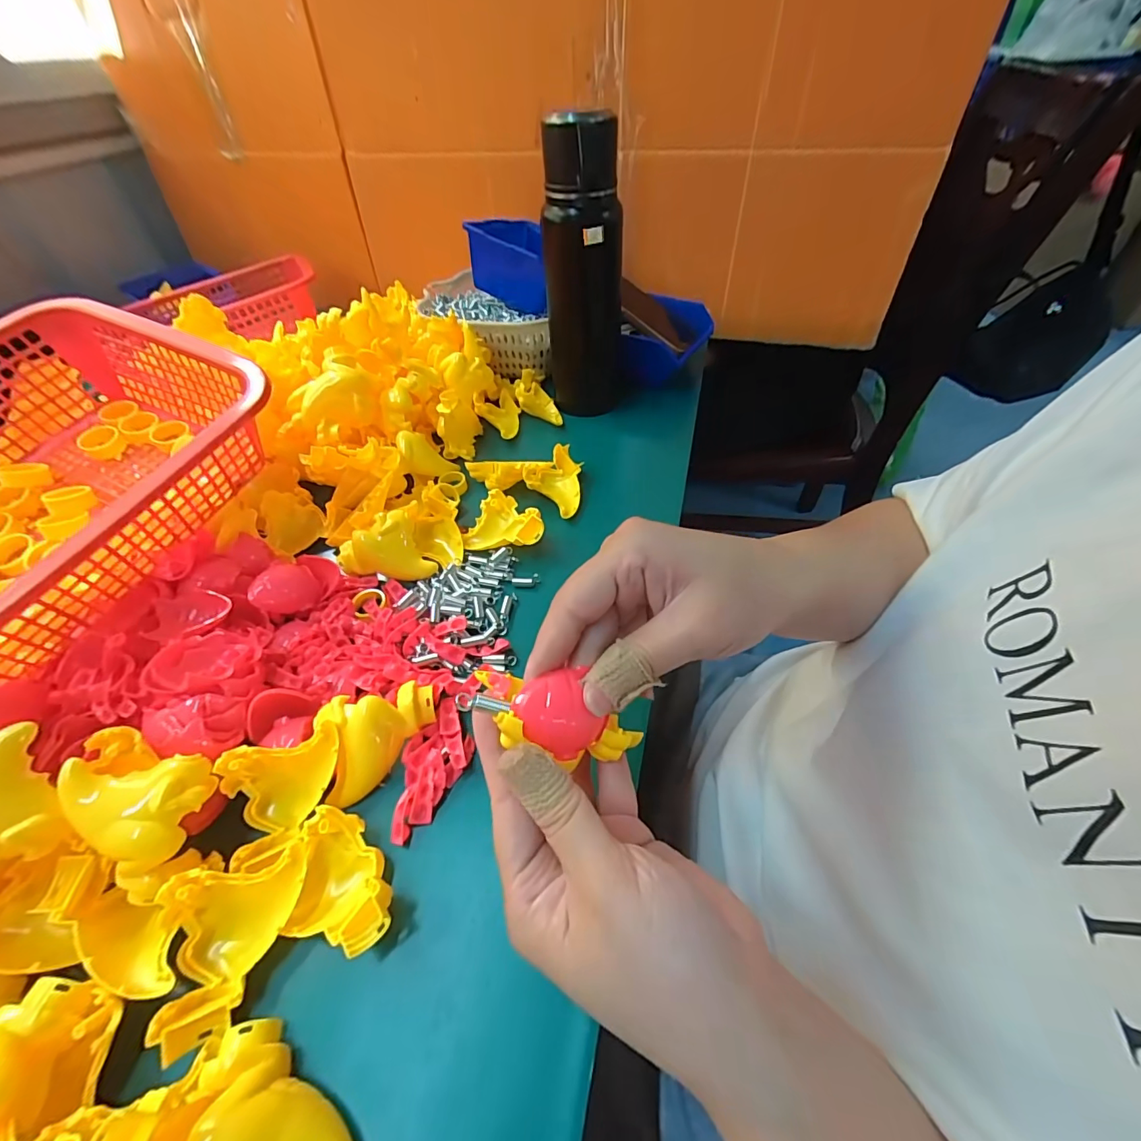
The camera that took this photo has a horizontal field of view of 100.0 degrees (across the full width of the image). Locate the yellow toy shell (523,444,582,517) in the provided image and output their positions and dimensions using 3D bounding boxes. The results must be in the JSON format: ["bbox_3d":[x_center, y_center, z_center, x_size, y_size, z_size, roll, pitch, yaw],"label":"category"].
[{"bbox_3d":[-0.015,-0.084,0.432,0.047,0.028,0.074,2,48,6],"label":"yellow toy shell"}]

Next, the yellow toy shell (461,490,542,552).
[{"bbox_3d":[-0.052,-0.043,0.393,0.067,0.025,0.049,8,49,11],"label":"yellow toy shell"}]

